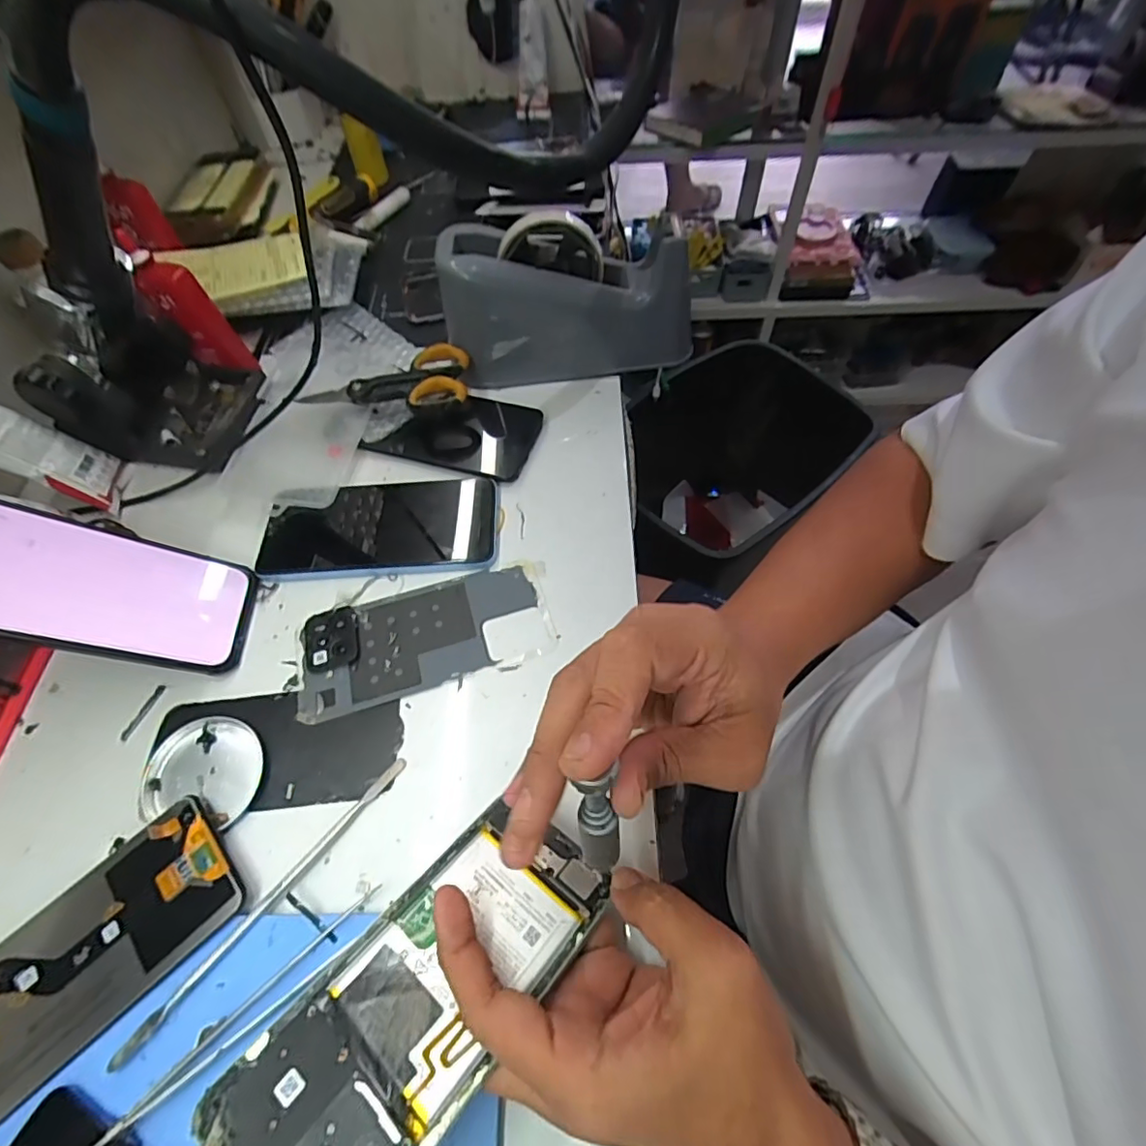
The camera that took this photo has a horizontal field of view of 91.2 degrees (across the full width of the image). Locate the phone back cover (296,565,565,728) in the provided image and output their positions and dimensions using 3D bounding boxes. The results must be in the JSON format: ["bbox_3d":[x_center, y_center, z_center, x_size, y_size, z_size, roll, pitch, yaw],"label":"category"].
[{"bbox_3d":[-0.095,0.039,0.366,0.160,0.004,0.075,-13,58,-8],"label":"phone back cover"}]

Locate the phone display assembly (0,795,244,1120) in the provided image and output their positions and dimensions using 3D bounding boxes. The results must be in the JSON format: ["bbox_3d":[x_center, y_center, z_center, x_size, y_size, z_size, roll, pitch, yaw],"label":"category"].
[{"bbox_3d":[-0.247,0.193,0.269,0.166,0.007,0.071,-42,63,-17],"label":"phone display assembly"}]

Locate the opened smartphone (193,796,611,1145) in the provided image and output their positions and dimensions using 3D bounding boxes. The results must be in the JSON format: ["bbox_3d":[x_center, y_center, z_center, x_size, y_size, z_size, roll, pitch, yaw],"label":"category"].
[{"bbox_3d":[-0.059,0.169,0.230,0.074,0.004,0.158,28,46,30],"label":"opened smartphone"}]

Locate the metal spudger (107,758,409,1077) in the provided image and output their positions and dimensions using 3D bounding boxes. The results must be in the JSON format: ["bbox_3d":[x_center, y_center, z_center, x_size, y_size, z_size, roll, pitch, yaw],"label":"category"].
[{"bbox_3d":[-0.150,0.163,0.285,0.008,0.008,0.167,33,64,20],"label":"metal spudger"}]

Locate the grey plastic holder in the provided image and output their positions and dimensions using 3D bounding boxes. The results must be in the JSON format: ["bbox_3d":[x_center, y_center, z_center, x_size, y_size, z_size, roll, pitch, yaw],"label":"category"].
[{"bbox_3d":[-0.003,-0.220,0.459,0.199,0.116,0.058,-7,42,-2],"label":"grey plastic holder"}]

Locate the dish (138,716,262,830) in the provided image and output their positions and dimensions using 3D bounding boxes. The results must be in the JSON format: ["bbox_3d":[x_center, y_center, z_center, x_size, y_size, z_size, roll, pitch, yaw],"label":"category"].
[{"bbox_3d":[-0.209,0.111,0.320,0.064,0.010,0.054,7,58,5],"label":"dish"}]

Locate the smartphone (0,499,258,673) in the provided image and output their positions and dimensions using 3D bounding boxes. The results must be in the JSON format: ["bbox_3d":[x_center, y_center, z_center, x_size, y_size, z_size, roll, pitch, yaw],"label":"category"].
[{"bbox_3d":[-0.287,0.007,0.333,0.169,0.008,0.079,22,49,-35],"label":"smartphone"}]

